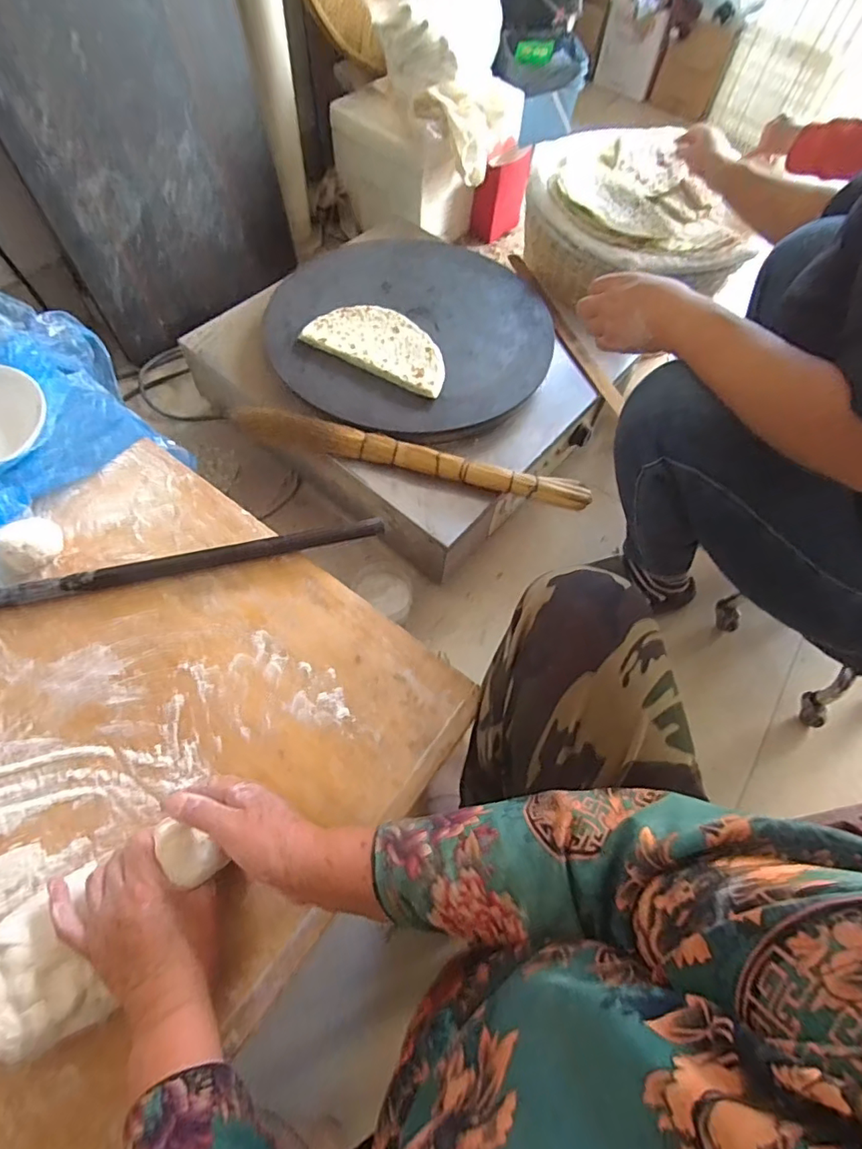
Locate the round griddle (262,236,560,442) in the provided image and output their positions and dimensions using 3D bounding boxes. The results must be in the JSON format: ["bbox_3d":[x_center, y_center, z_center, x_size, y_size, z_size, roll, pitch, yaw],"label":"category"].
[{"bbox_3d":[-0.045,-0.465,0.971,0.503,0.045,0.521,1,62,-3],"label":"round griddle"}]

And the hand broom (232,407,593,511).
[{"bbox_3d":[-0.037,-0.183,0.831,0.565,0.049,0.038,15,62,5],"label":"hand broom"}]

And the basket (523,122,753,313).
[{"bbox_3d":[0.441,-0.811,1.185,0.452,0.148,0.512,-6,62,-6],"label":"basket"}]

